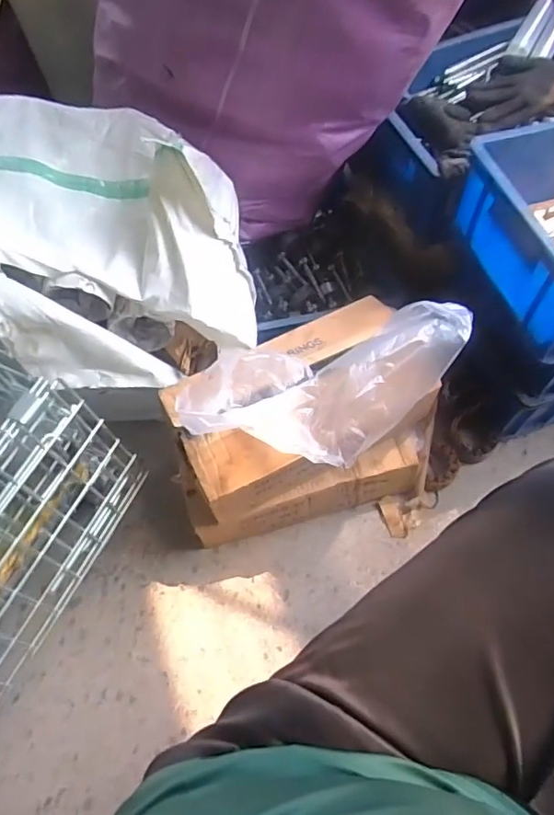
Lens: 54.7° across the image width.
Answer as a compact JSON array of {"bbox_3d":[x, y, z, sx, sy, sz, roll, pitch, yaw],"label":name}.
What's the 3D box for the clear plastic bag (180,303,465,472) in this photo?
[{"bbox_3d":[0.061,-0.018,0.663,0.342,0.114,0.139,-20,62,-7],"label":"clear plastic bag"}]

